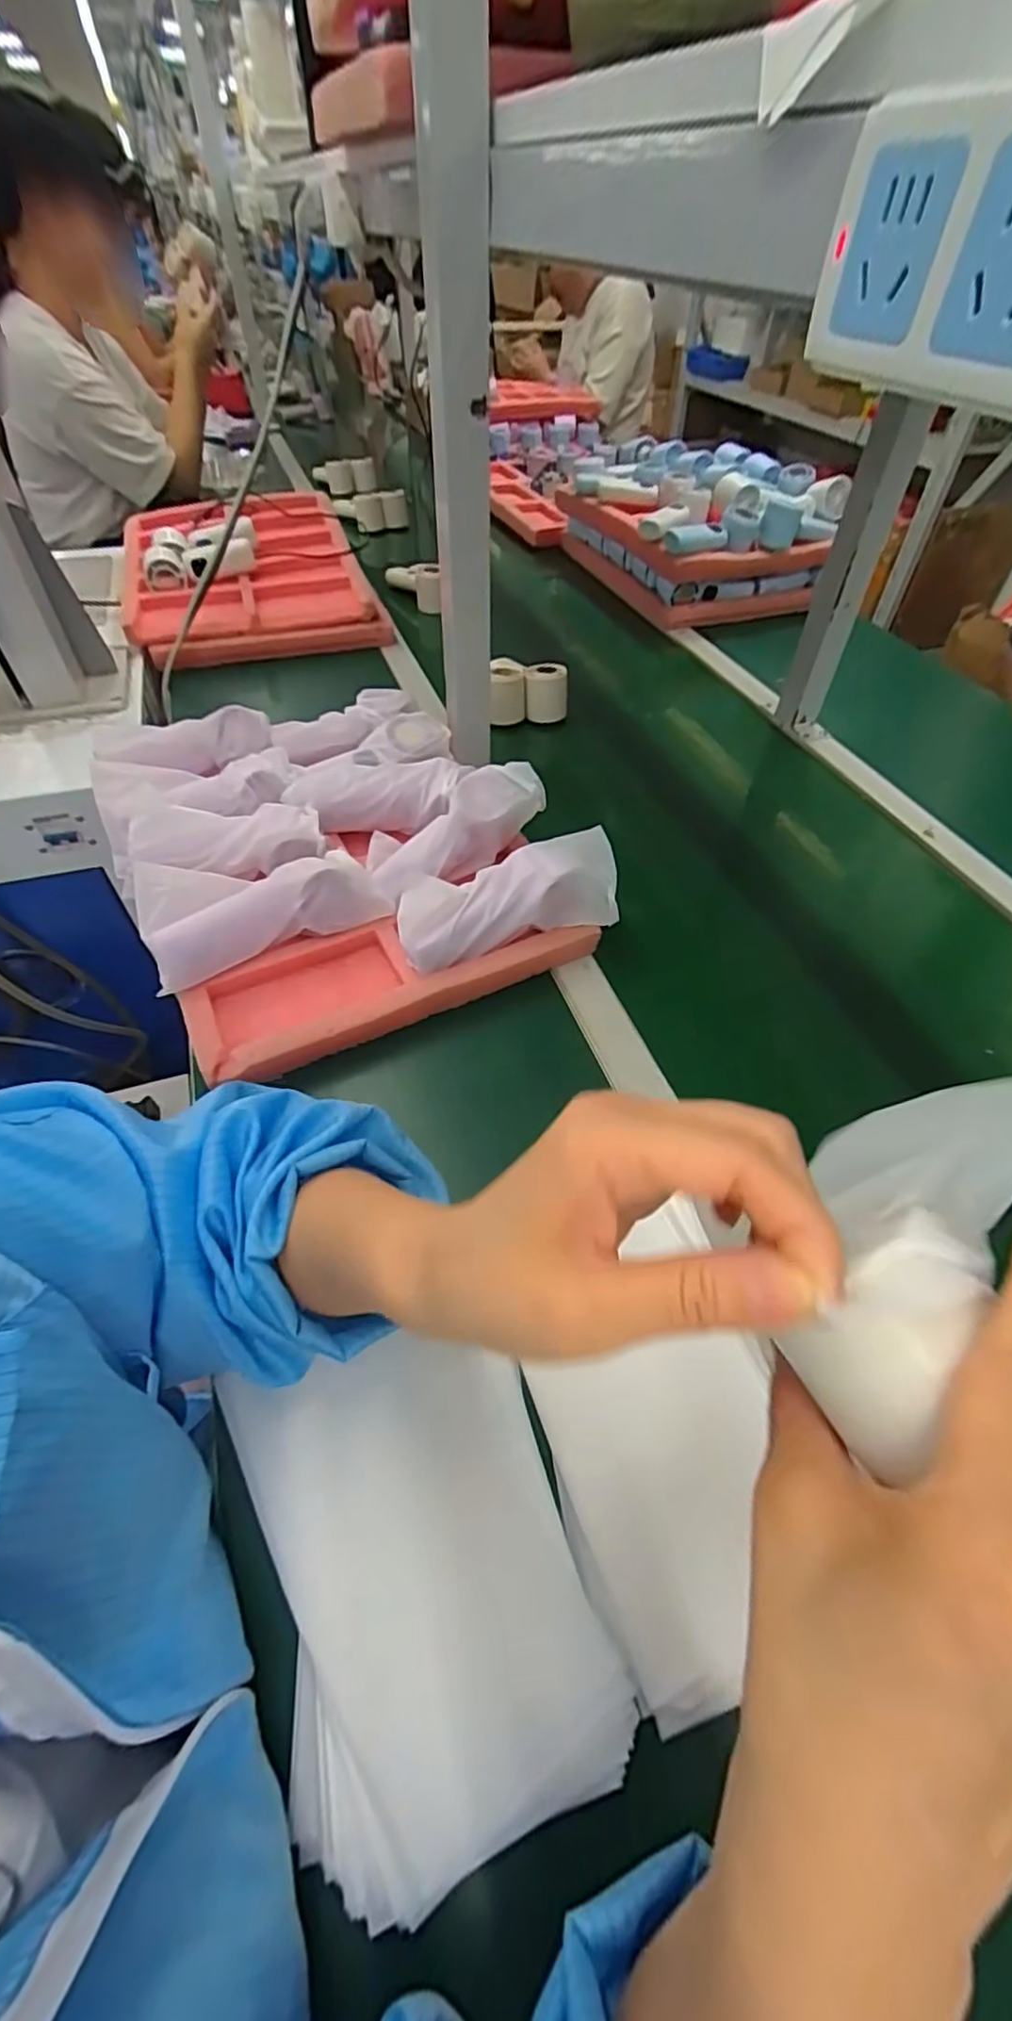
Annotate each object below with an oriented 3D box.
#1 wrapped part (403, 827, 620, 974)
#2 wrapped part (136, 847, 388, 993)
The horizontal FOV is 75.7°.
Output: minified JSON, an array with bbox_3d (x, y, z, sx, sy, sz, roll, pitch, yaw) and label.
[{"bbox_3d":[0.001,-0.093,0.543,0.186,0.049,0.074,-17,53,-15],"label":"wrapped part"},{"bbox_3d":[-0.192,-0.087,0.517,0.178,0.053,0.070,-22,55,-18],"label":"wrapped part"}]

